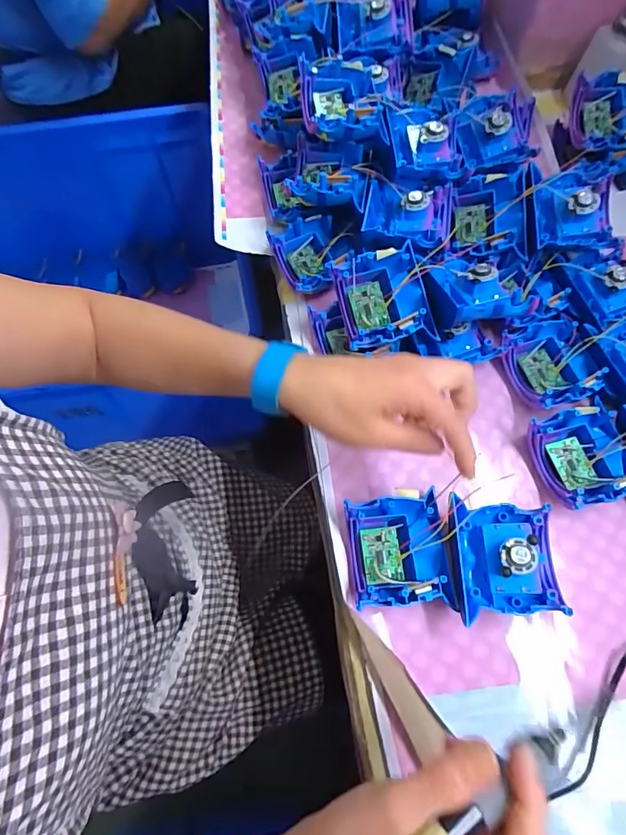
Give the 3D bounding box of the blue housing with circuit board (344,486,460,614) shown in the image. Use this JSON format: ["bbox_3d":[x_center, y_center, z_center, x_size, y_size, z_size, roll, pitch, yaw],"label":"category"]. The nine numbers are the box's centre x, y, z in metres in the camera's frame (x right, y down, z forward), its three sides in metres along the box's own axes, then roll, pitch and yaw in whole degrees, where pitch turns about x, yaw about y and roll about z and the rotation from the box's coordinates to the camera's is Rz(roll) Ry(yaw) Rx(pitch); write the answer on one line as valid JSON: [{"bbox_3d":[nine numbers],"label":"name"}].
[{"bbox_3d":[0.069,0.105,0.365,0.079,0.035,0.088,-5,68,-2],"label":"blue housing with circuit board"}]

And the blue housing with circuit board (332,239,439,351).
[{"bbox_3d":[0.064,-0.103,0.413,0.073,0.053,0.079,-16,69,-7],"label":"blue housing with circuit board"}]

